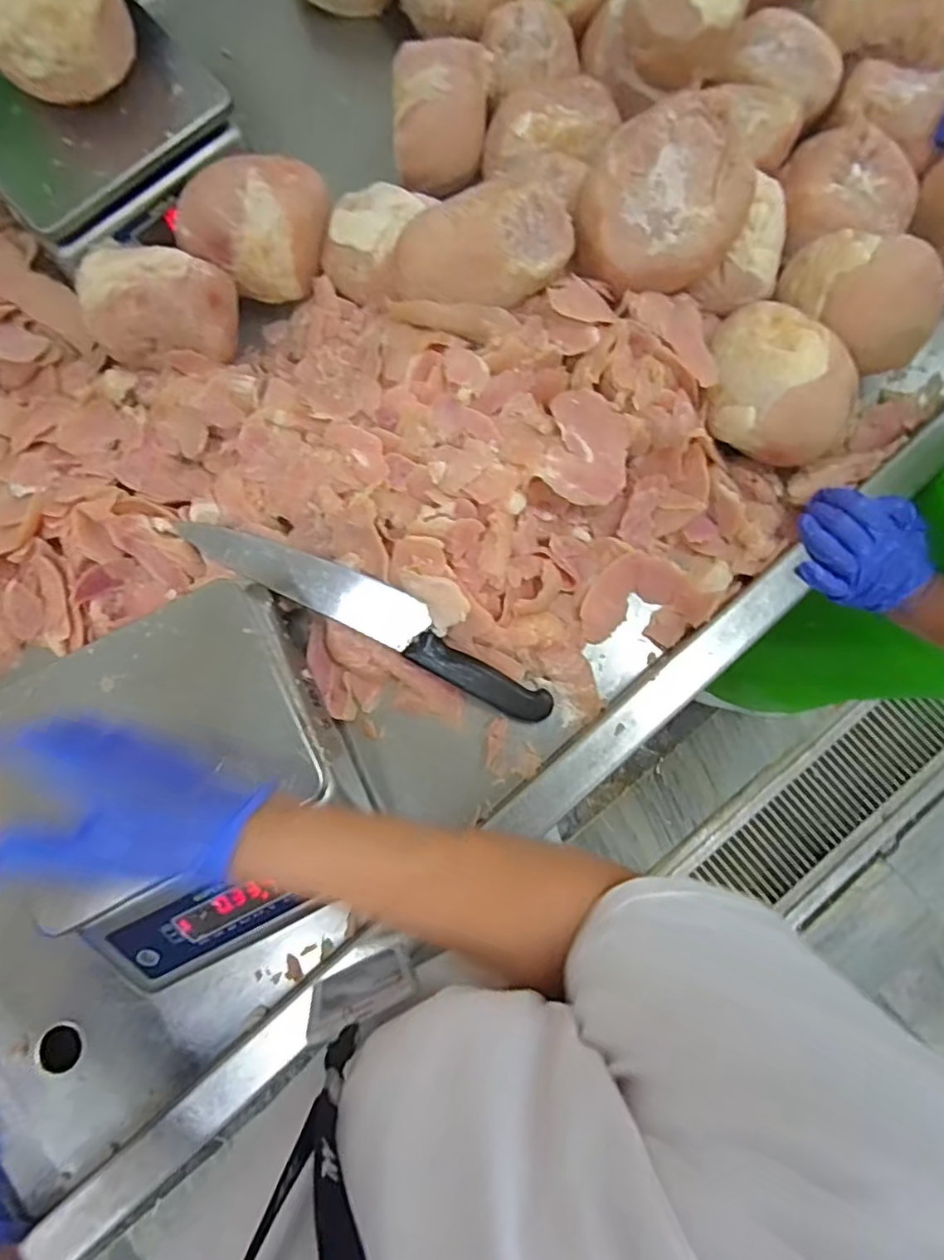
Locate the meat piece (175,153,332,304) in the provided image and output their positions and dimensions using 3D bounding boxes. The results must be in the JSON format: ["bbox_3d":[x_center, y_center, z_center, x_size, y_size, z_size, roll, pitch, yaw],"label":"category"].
[{"bbox_3d":[-0.211,-0.389,0.614,0.140,0.084,0.089,2,77,1],"label":"meat piece"}]

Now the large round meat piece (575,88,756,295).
[{"bbox_3d":[0.163,-0.367,0.549,0.131,0.089,0.118,-31,79,-6],"label":"large round meat piece"}]

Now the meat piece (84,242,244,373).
[{"bbox_3d":[-0.293,-0.299,0.596,0.134,0.086,0.081,-8,78,-2],"label":"meat piece"}]

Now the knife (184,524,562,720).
[{"bbox_3d":[-0.092,-0.018,0.566,0.354,0.027,0.048,27,79,6],"label":"knife"}]

